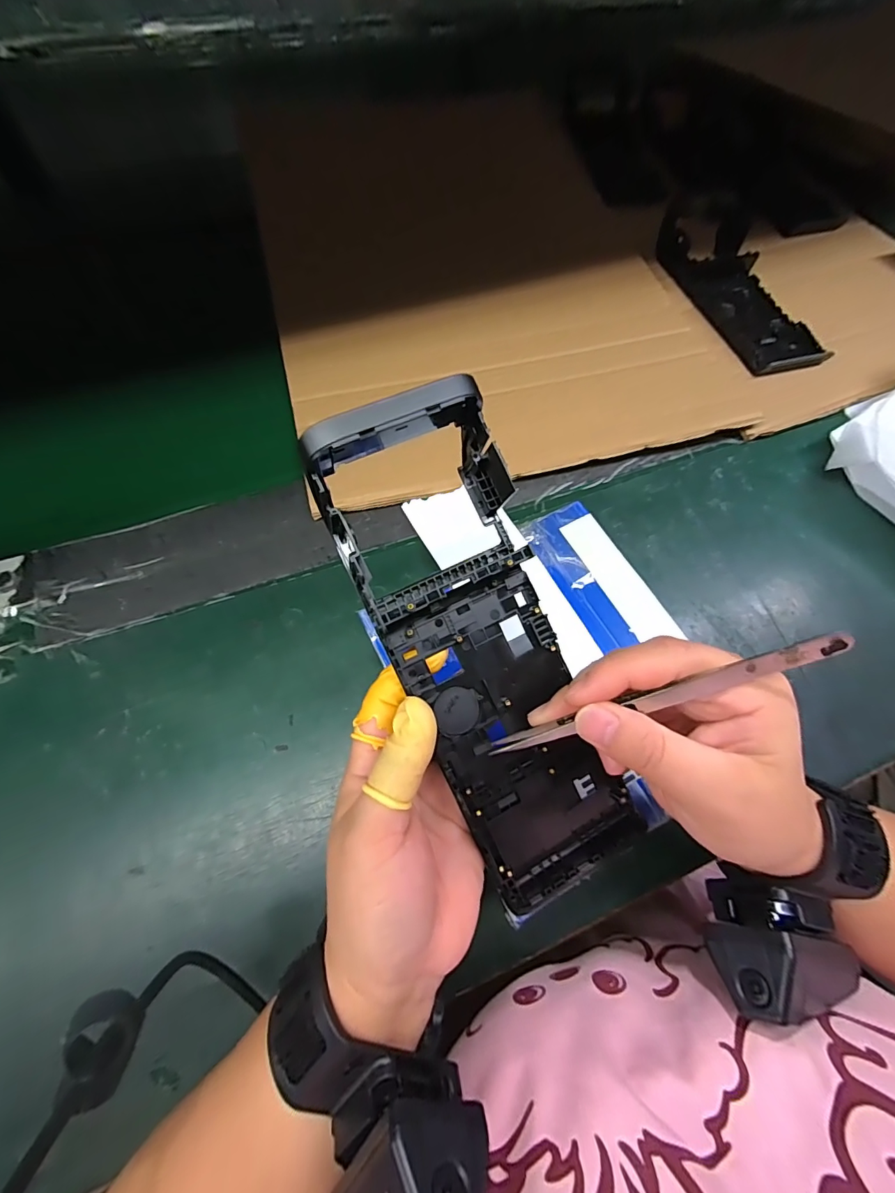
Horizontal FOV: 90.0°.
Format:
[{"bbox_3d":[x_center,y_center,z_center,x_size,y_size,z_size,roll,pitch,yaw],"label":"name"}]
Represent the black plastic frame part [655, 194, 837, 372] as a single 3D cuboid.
[{"bbox_3d":[0.283,-0.317,0.443,0.091,0.028,0.239,-8,67,-6],"label":"black plastic frame part"}]

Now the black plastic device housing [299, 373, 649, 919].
[{"bbox_3d":[0.016,0.024,0.202,0.082,0.044,0.217,-24,103,-13],"label":"black plastic device housing"}]

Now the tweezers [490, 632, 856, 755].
[{"bbox_3d":[0.076,0.041,0.171,0.131,0.007,0.007,-27,65,25],"label":"tweezers"}]

